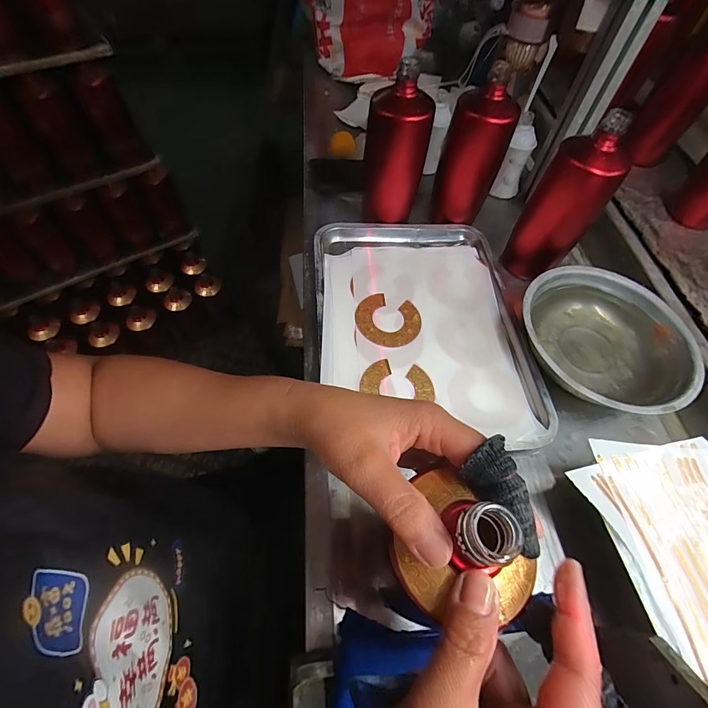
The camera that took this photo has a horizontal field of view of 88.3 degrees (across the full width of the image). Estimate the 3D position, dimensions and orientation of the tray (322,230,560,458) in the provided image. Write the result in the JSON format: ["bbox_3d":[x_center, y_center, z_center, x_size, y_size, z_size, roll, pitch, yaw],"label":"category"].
[{"bbox_3d":[0.086,-0.048,0.466,0.255,0.027,0.327,-2,60,-2],"label":"tray"}]

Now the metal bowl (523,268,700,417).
[{"bbox_3d":[0.300,-0.021,0.440,0.192,0.047,0.196,0,60,-1],"label":"metal bowl"}]

